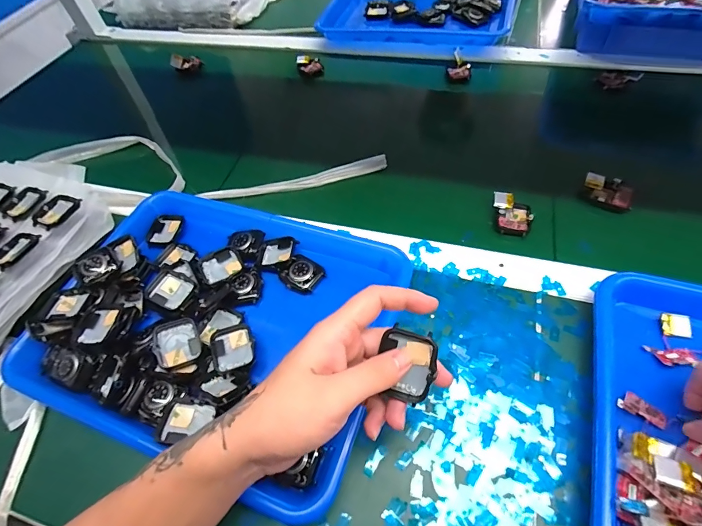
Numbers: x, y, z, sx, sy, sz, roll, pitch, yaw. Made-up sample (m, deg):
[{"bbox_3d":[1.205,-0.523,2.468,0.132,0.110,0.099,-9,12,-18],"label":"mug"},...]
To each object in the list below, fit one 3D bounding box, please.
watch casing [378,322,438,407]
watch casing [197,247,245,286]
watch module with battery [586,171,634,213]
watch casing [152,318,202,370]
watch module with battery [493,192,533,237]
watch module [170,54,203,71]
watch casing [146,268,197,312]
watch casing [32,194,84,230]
[{"bbox_3d":[0.038,0.068,0.253,0.036,0.006,0.047,14,89,19],"label":"watch casing"},{"bbox_3d":[-0.140,0.005,0.410,0.042,0.014,0.038,-33,58,-15],"label":"watch casing"},{"bbox_3d":[0.294,-0.081,0.435,0.052,0.017,0.033,24,62,21],"label":"watch module with battery"},{"bbox_3d":[-0.159,0.074,0.347,0.037,0.010,0.041,-25,57,-10],"label":"watch casing"},{"bbox_3d":[0.183,-0.055,0.428,0.039,0.013,0.052,-1,56,6],"label":"watch module with battery"},{"bbox_3d":[-0.302,-0.367,0.696,0.054,0.025,0.010,-13,57,-30],"label":"watch module"},{"bbox_3d":[-0.182,0.028,0.386,0.046,0.008,0.036,20,61,19],"label":"watch casing"},{"bbox_3d":[-0.339,-0.060,0.435,0.032,0.008,0.048,18,60,18],"label":"watch casing"}]

